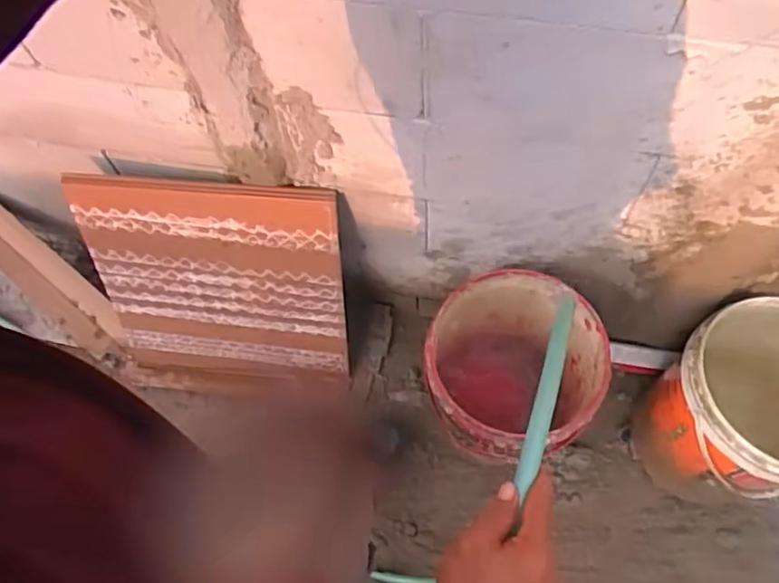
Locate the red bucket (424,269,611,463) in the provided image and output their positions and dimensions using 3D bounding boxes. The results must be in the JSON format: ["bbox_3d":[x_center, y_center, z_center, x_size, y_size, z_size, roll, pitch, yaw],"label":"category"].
[{"bbox_3d":[0.240,0.185,1.316,0.318,0.360,0.312,-1,62,3],"label":"red bucket"}]

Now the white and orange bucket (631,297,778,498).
[{"bbox_3d":[0.683,0.243,1.280,0.323,0.392,0.303,-1,65,3],"label":"white and orange bucket"}]

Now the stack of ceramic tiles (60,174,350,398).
[{"bbox_3d":[-0.347,0.018,1.344,0.508,0.572,0.050,3,46,3],"label":"stack of ceramic tiles"}]

